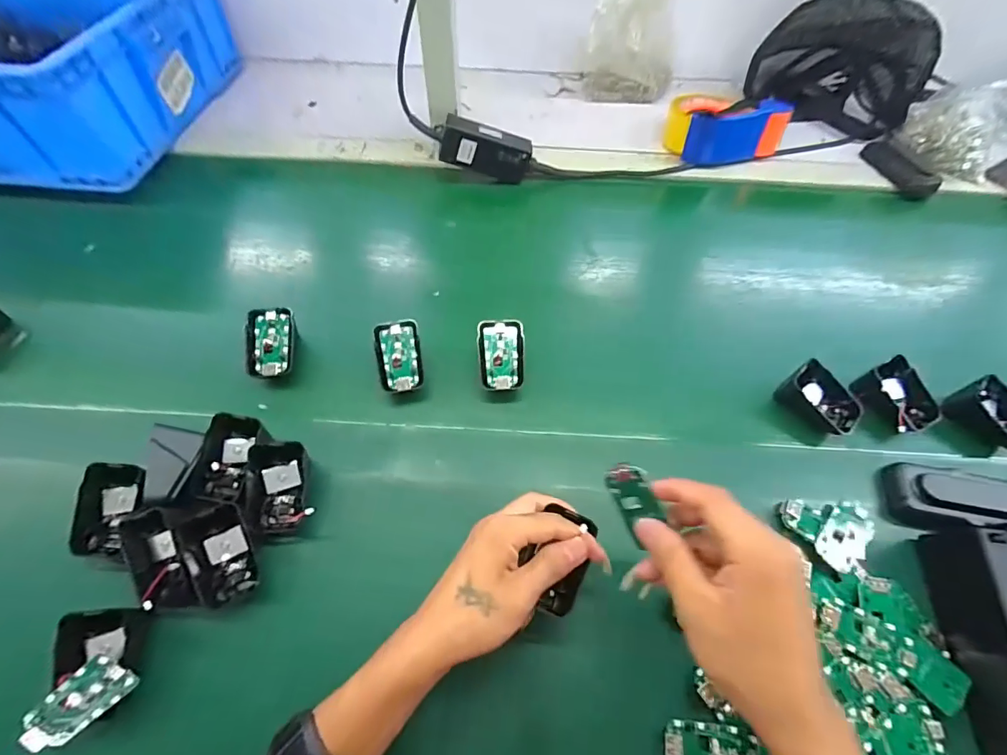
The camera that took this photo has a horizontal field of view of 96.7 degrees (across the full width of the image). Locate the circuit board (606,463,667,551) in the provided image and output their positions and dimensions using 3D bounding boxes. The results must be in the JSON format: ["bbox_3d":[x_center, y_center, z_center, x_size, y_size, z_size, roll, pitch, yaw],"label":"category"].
[{"bbox_3d":[0.089,0.083,0.298,0.011,0.029,0.057,-30,100,-54],"label":"circuit board"}]

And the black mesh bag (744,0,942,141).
[{"bbox_3d":[0.520,-0.479,0.668,0.218,0.135,0.165,40,65,21],"label":"black mesh bag"}]

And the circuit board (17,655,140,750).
[{"bbox_3d":[-0.270,0.207,0.282,0.062,0.005,0.031,-38,103,-12],"label":"circuit board"}]

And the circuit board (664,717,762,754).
[{"bbox_3d":[0.141,0.252,0.301,0.062,0.006,0.031,9,58,4],"label":"circuit board"}]

